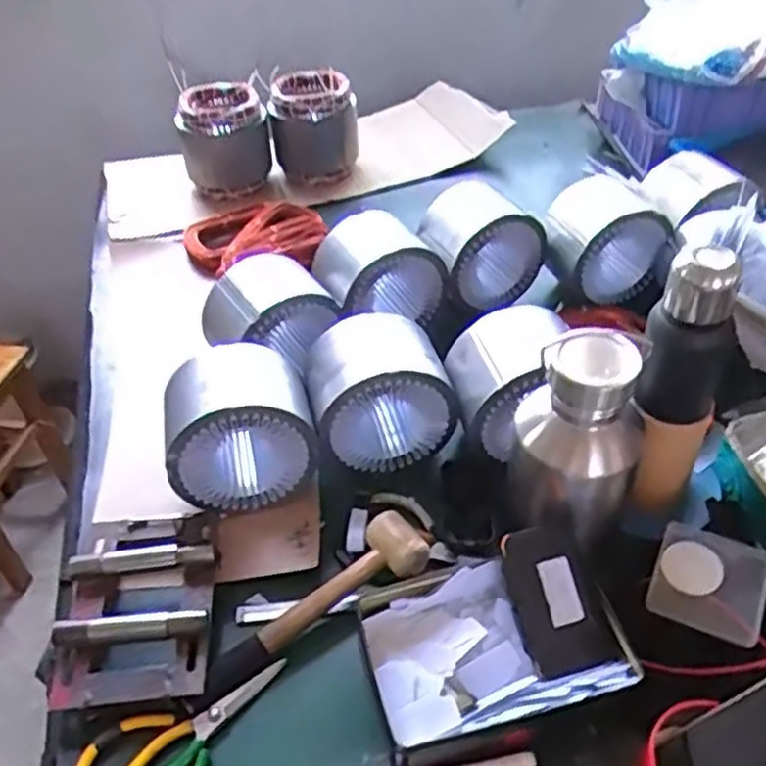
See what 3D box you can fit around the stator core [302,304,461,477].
[{"bbox_3d":[-0.005,0.009,0.825,0.150,0.131,0.108,-13,43,-9],"label":"stator core"}]

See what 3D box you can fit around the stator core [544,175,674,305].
[{"bbox_3d":[0.315,-0.188,1.043,0.153,0.142,0.115,-16,44,-12],"label":"stator core"}]

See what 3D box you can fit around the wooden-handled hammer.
[{"bbox_3d":[-0.070,0.203,0.692,0.267,0.038,0.061,-26,47,-22],"label":"wooden-handled hammer"}]

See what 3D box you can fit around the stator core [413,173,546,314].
[{"bbox_3d":[0.132,-0.206,1.049,0.163,0.140,0.139,-18,44,-14],"label":"stator core"}]

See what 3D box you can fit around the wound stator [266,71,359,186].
[{"bbox_3d":[-0.118,-0.446,1.289,0.144,0.166,0.124,-7,43,-2],"label":"wound stator"}]

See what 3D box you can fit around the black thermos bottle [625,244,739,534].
[{"bbox_3d":[0.274,0.022,0.696,0.075,0.282,0.088,13,45,19],"label":"black thermos bottle"}]

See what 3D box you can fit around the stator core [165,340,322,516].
[{"bbox_3d":[-0.153,0.043,0.788,0.152,0.125,0.110,-11,43,-7],"label":"stator core"}]

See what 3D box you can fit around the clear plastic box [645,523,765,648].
[{"bbox_3d":[0.308,0.183,0.696,0.098,0.017,0.110,18,47,23],"label":"clear plastic box"}]

